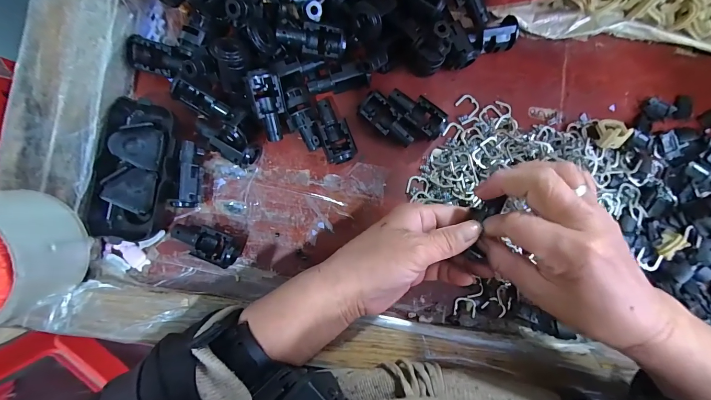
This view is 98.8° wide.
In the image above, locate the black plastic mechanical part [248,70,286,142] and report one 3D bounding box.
[{"bbox_3d":[-0.066,-0.072,0.237,0.020,0.019,0.052,-9,108,-3],"label":"black plastic mechanical part"}]

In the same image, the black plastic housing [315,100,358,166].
[{"bbox_3d":[-0.017,-0.057,0.260,0.025,0.021,0.053,-16,85,-3],"label":"black plastic housing"}]

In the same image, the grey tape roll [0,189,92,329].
[{"bbox_3d":[-0.240,0.035,0.207,0.081,0.059,0.088,-23,85,-4],"label":"grey tape roll"}]

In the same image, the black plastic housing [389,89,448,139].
[{"bbox_3d":[0.053,-0.075,0.262,0.052,0.022,0.022,34,84,2],"label":"black plastic housing"}]

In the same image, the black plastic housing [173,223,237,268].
[{"bbox_3d":[-0.120,0.034,0.247,0.054,0.025,0.023,24,84,1],"label":"black plastic housing"}]

